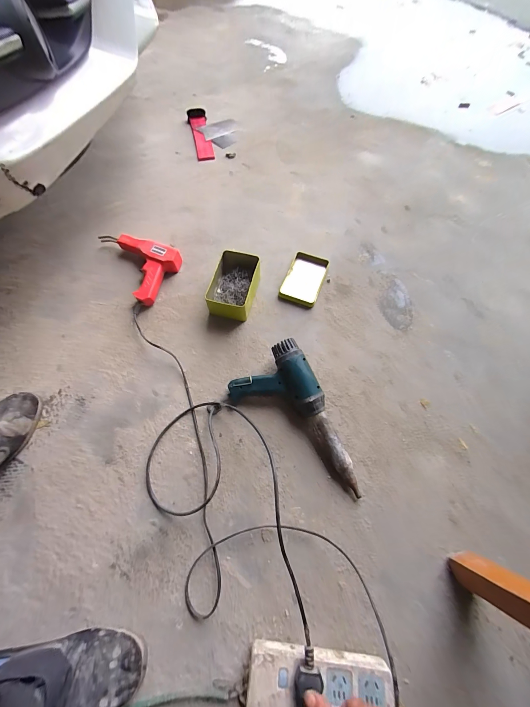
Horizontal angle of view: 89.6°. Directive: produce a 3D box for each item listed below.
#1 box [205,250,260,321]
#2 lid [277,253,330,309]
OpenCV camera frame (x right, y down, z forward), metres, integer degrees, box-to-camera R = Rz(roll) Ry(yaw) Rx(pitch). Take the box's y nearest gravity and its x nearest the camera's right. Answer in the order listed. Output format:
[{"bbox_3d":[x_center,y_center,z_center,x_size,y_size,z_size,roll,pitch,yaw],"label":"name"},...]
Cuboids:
[{"bbox_3d":[-0.066,-0.152,0.607,0.106,0.063,0.143,12,68,4],"label":"box"},{"bbox_3d":[0.096,-0.180,0.643,0.087,0.017,0.141,21,68,7],"label":"lid"}]

